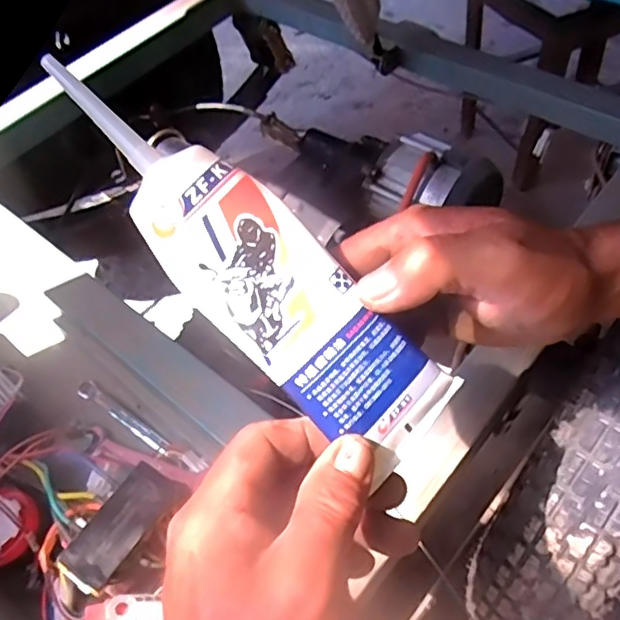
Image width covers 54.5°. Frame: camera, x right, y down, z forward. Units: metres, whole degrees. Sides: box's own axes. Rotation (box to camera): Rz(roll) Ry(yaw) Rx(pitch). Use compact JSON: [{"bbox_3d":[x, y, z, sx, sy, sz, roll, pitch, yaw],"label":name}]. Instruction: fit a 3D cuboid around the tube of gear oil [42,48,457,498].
[{"bbox_3d":[-0.025,-0.019,0.246,0.202,0.026,0.047,44,62,-4],"label":"tube of gear oil"}]

